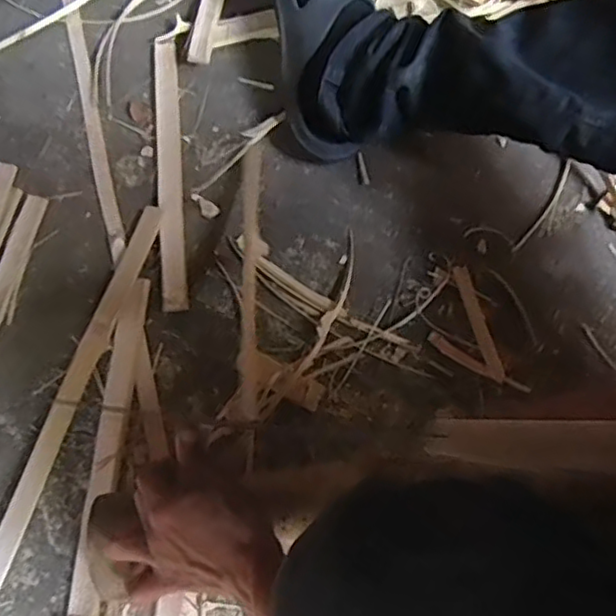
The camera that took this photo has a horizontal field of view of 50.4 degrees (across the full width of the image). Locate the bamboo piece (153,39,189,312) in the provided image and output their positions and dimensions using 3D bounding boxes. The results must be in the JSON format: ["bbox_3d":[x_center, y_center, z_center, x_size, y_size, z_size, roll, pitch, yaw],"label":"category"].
[{"bbox_3d":[-0.137,-0.139,0.644,0.025,0.008,0.298,-6,71,-2],"label":"bamboo piece"}]

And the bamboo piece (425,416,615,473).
[{"bbox_3d":[0.121,0.067,0.316,0.124,0.010,0.023,-1,69,27],"label":"bamboo piece"}]

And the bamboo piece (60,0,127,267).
[{"bbox_3d":[-0.240,-0.261,0.688,0.021,0.009,0.468,-15,73,-1],"label":"bamboo piece"}]

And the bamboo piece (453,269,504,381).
[{"bbox_3d":[0.152,0.013,0.586,0.011,0.006,0.110,-12,72,-4],"label":"bamboo piece"}]

